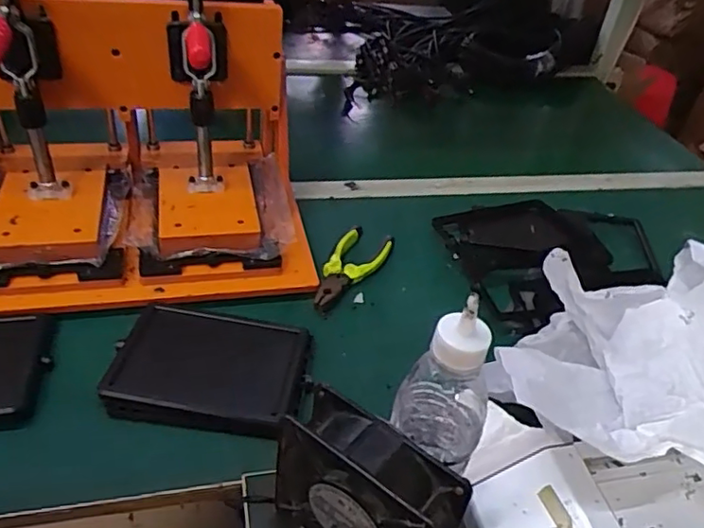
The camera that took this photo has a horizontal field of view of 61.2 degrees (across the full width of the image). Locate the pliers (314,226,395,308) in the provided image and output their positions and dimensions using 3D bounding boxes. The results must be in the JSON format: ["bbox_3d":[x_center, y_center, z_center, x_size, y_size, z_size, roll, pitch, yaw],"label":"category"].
[{"bbox_3d":[-0.001,0.003,0.680,0.054,0.018,0.152,20,41,15],"label":"pliers"}]

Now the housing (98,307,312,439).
[{"bbox_3d":[-0.129,0.097,0.554,0.175,0.017,0.122,8,39,1],"label":"housing"}]

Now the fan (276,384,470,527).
[{"bbox_3d":[0.007,0.157,0.395,0.122,0.121,0.045,29,44,24],"label":"fan"}]

